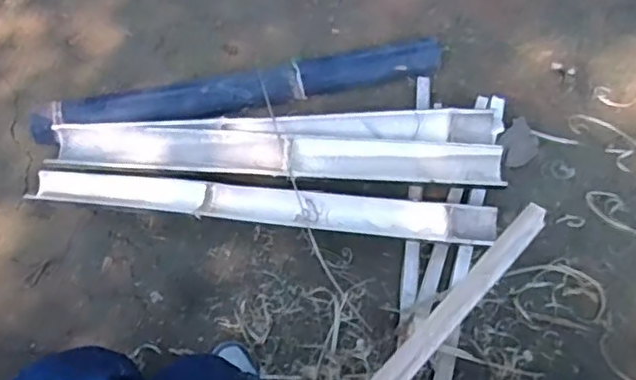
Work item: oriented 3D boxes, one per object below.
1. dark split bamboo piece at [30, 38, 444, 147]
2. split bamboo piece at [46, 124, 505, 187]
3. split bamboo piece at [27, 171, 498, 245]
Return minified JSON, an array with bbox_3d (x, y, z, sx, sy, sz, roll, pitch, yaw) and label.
[{"bbox_3d":[-0.161,-0.221,1.415,0.911,0.065,0.104,-11,56,-9],"label":"dark split bamboo piece"},{"bbox_3d":[-0.084,-0.073,1.281,0.883,0.038,0.102,4,55,1],"label":"split bamboo piece"},{"bbox_3d":[-0.113,0.026,1.230,0.891,0.034,0.072,6,55,3],"label":"split bamboo piece"}]

